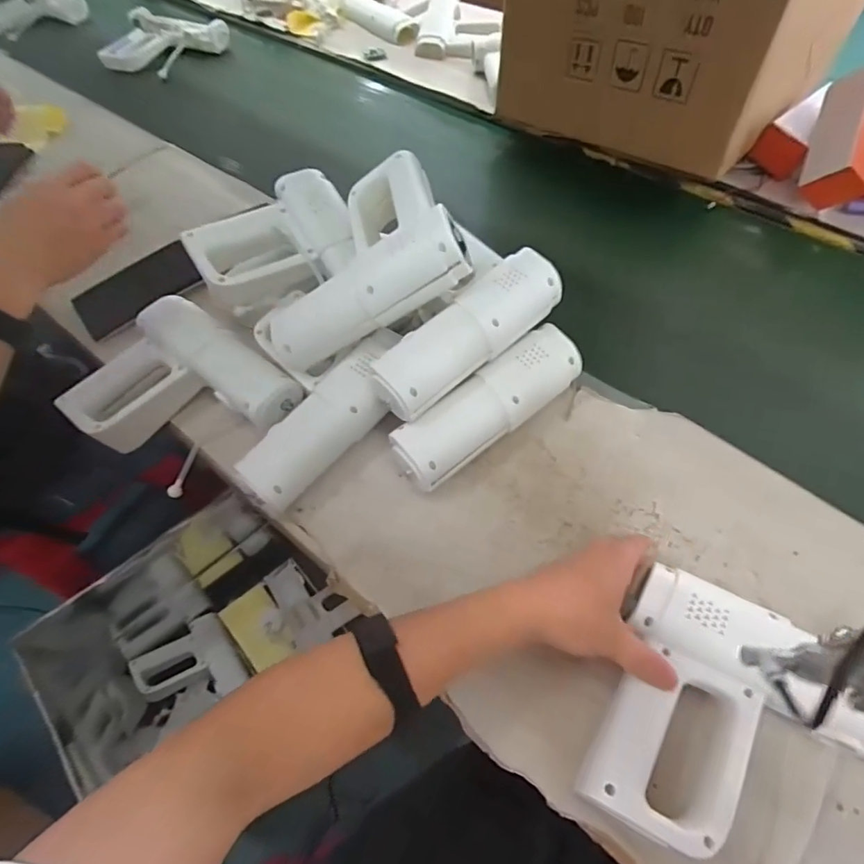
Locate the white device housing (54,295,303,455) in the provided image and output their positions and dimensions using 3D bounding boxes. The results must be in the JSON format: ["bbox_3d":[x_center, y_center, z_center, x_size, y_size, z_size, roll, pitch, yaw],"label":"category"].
[{"bbox_3d":[-0.278,-0.040,0.554,0.225,0.063,0.198,36,67,23],"label":"white device housing"}]

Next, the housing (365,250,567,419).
[{"bbox_3d":[0.033,-0.093,0.497,0.218,0.070,0.072,-37,63,-18],"label":"housing"}]

